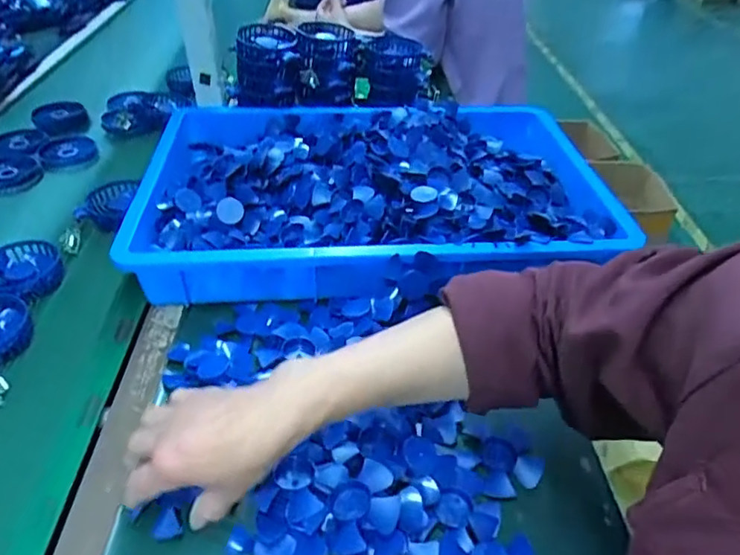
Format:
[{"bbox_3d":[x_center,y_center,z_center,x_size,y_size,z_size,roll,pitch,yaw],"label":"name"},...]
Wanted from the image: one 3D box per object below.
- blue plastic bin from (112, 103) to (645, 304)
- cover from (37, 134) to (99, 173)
[{"bbox_3d":[0.013,-0.123,0.739,0.569,0.087,0.399,-2,40,-2],"label":"blue plastic bin"},{"bbox_3d":[-0.499,-0.206,0.916,0.090,0.033,0.090,-25,46,-26],"label":"cover"}]

